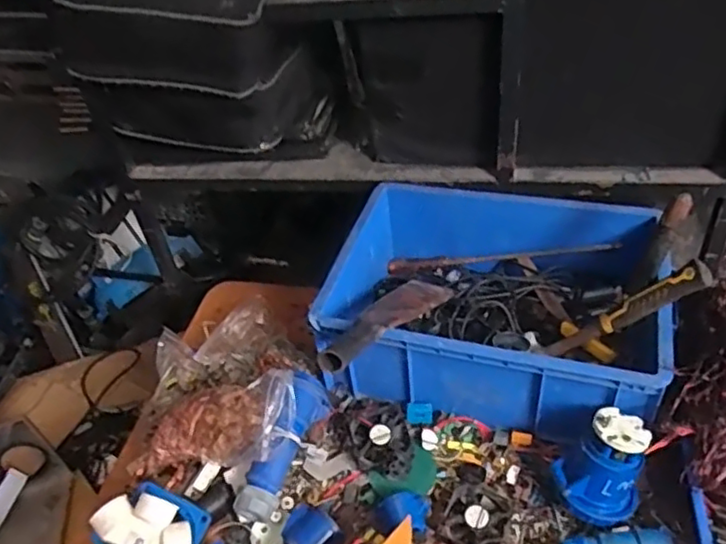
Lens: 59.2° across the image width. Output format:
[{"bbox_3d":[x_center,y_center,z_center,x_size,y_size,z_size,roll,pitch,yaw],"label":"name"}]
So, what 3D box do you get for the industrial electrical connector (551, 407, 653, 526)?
[{"bbox_3d":[0.300,0.241,0.806,0.100,0.124,0.098,14,46,23],"label":"industrial electrical connector"}]

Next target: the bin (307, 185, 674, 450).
[{"bbox_3d":[0.208,0.039,1.007,0.470,0.156,0.405,8,44,17],"label":"bin"}]

